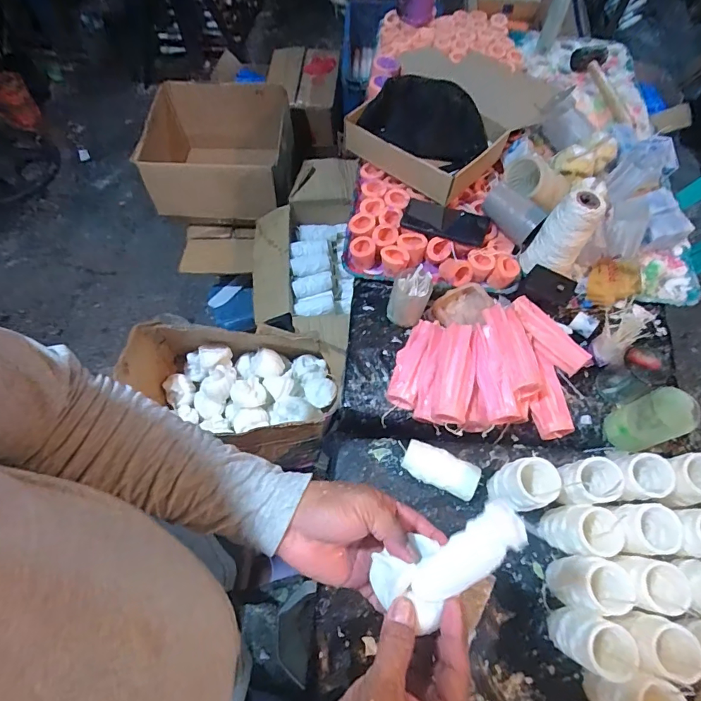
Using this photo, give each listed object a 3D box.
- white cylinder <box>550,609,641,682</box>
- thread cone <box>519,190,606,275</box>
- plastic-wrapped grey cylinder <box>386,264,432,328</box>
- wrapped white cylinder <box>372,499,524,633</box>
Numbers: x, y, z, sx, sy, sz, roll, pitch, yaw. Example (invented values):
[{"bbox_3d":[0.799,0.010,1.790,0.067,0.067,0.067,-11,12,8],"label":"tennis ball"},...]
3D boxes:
[{"bbox_3d":[0.299,0.365,0.542,0.067,0.096,0.061,23,65,10],"label":"white cylinder"},{"bbox_3d":[0.379,-0.201,0.775,0.078,0.165,0.073,0,63,-1],"label":"thread cone"},{"bbox_3d":[0.104,-0.094,0.767,0.067,0.088,0.070,13,64,6],"label":"plastic-wrapped grey cylinder"},{"bbox_3d":[0.079,0.162,0.332,0.133,0.038,0.056,-45,64,27],"label":"wrapped white cylinder"}]

